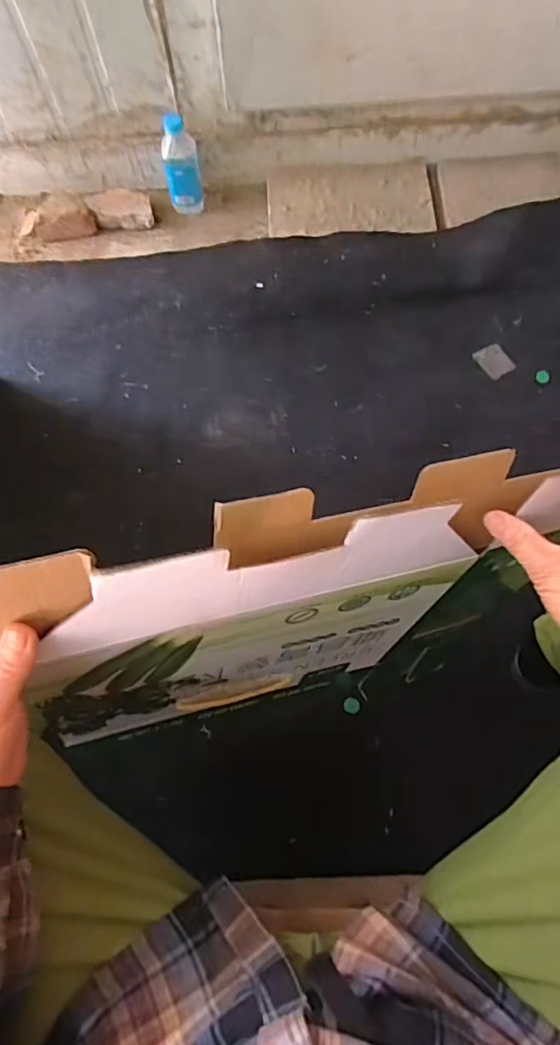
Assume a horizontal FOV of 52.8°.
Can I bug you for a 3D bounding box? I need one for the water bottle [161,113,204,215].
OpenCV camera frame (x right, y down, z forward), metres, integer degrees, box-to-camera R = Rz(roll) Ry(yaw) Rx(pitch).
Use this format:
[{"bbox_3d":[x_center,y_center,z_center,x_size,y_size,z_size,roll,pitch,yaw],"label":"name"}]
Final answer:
[{"bbox_3d":[-0.177,-0.639,1.012,0.062,0.158,0.052,-6,71,-1],"label":"water bottle"}]

